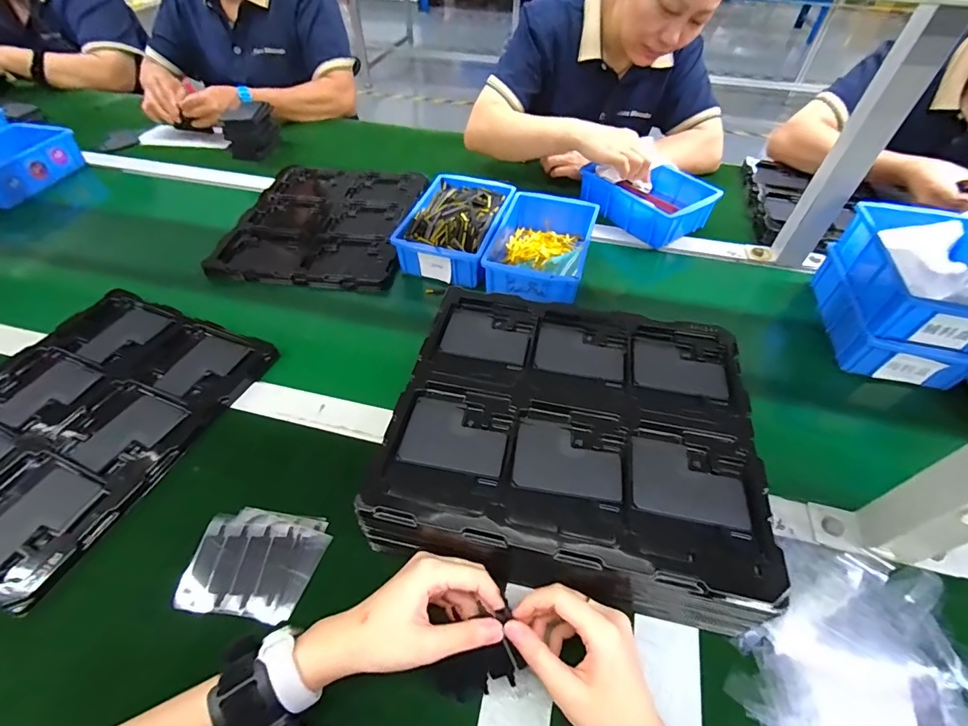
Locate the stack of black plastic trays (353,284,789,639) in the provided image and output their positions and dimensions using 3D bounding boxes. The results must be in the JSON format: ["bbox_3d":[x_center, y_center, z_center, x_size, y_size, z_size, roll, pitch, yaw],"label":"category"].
[{"bbox_3d":[0.083,0.066,0.437,0.316,0.085,0.286,11,52,7],"label":"stack of black plastic trays"}]

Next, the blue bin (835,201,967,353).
[{"bbox_3d":[0.545,-0.112,0.540,0.143,0.060,0.208,12,51,9],"label":"blue bin"}]

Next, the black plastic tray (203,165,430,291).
[{"bbox_3d":[-0.255,-0.250,0.752,0.286,0.028,0.341,7,50,2],"label":"black plastic tray"}]

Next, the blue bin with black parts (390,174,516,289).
[{"bbox_3d":[-0.038,-0.219,0.691,0.136,0.057,0.213,14,51,11],"label":"blue bin with black parts"}]

